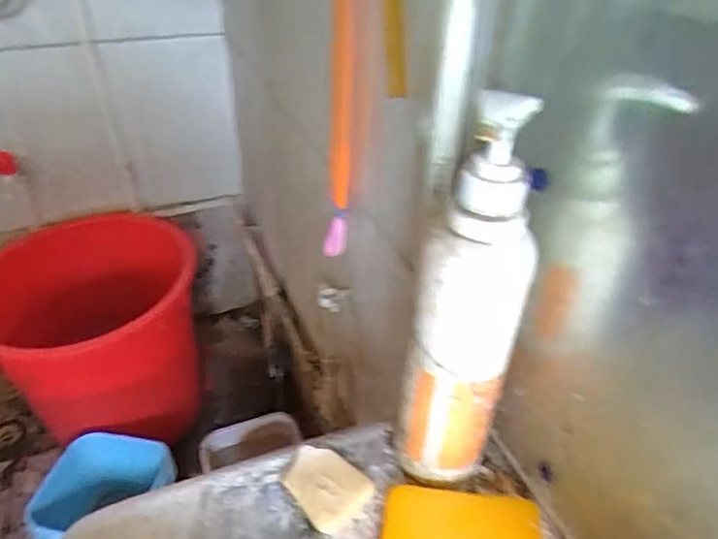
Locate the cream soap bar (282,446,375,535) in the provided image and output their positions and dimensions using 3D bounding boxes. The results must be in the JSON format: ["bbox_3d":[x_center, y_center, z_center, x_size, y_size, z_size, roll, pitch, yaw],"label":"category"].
[{"bbox_3d":[-0.023,0.151,0.401,0.048,0.012,0.062,-25,45,-31],"label":"cream soap bar"}]

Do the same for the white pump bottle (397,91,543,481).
[{"bbox_3d":[0.065,0.030,0.341,0.058,0.262,0.055,23,42,25],"label":"white pump bottle"}]

